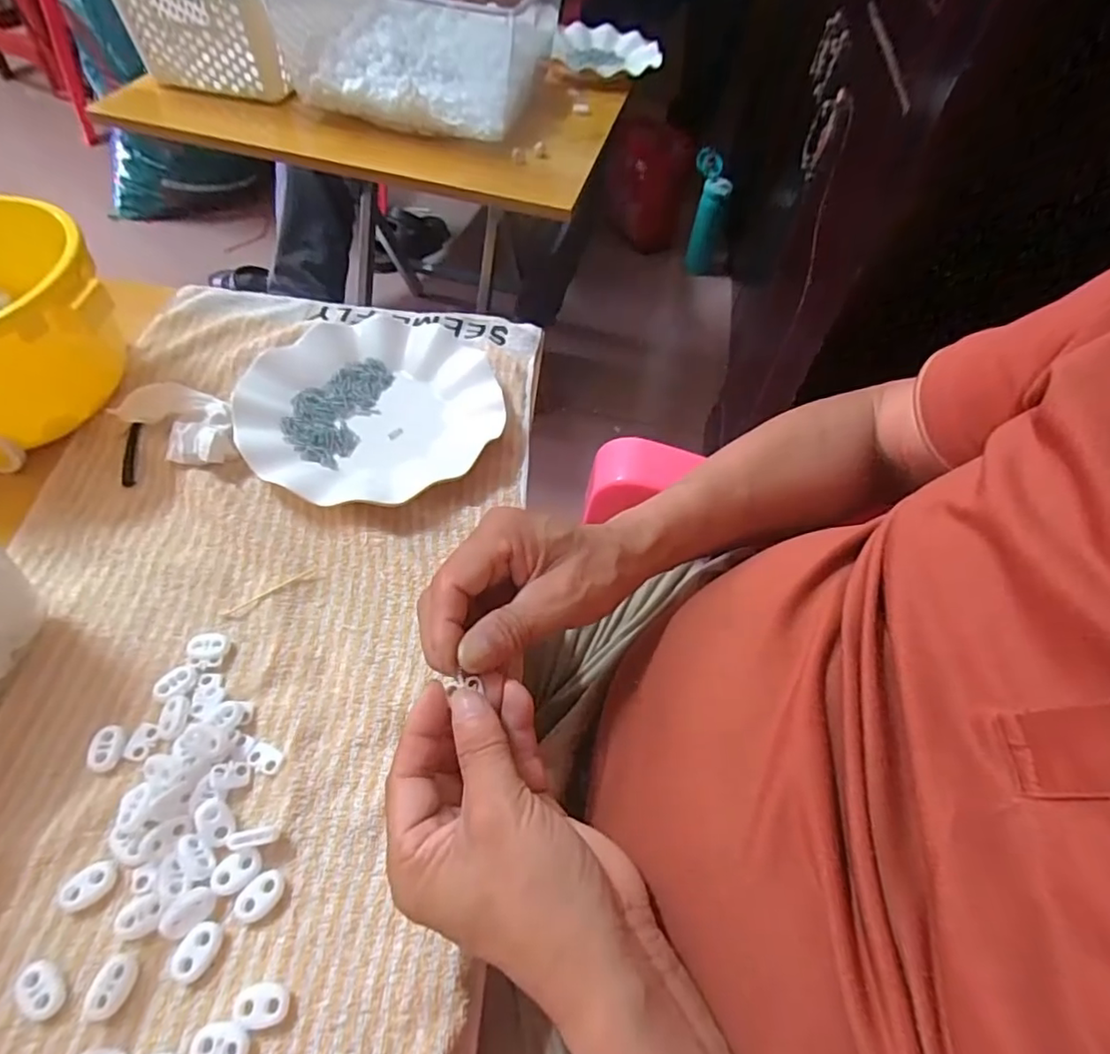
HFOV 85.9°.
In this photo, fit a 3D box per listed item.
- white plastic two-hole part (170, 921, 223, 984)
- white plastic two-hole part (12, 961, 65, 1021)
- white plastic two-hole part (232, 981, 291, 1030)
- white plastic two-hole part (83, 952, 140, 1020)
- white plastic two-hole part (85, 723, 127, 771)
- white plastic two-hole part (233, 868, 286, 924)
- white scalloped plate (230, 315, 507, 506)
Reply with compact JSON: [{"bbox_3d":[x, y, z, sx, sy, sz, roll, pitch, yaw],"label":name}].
[{"bbox_3d":[-0.157,0.185,0.260,0.016,0.004,0.023,18,55,8],"label":"white plastic two-hole part"},{"bbox_3d":[-0.215,0.194,0.250,0.021,0.006,0.014,33,58,17],"label":"white plastic two-hole part"},{"bbox_3d":[-0.124,0.202,0.251,0.022,0.004,0.015,-1,55,-6],"label":"white plastic two-hole part"},{"bbox_3d":[-0.188,0.194,0.253,0.016,0.004,0.022,18,55,7],"label":"white plastic two-hole part"},{"bbox_3d":[-0.229,0.112,0.304,0.016,0.007,0.023,8,54,0],"label":"white plastic two-hole part"},{"bbox_3d":[-0.136,0.170,0.274,0.023,0.004,0.016,-36,65,-26],"label":"white plastic two-hole part"},{"bbox_3d":[-0.135,-0.094,0.445,0.182,0.024,0.189,2,54,-3],"label":"white scalloped plate"}]

